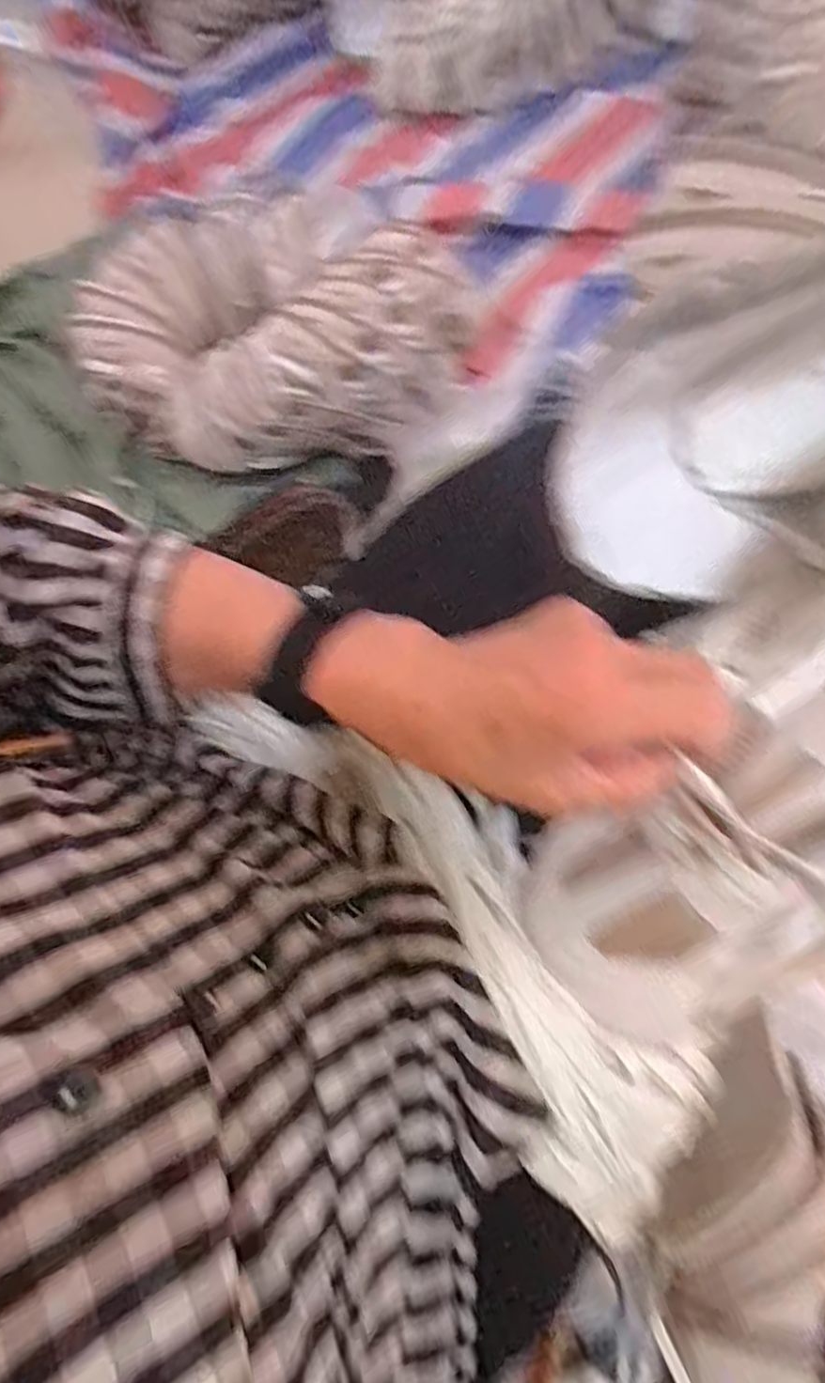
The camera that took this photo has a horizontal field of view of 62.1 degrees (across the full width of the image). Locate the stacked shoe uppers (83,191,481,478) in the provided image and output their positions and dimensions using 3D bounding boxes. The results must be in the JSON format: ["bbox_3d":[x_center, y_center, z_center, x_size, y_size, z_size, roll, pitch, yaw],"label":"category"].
[{"bbox_3d":[-0.182,-0.501,0.942,0.503,0.153,0.373,9,70,6],"label":"stacked shoe uppers"}]

